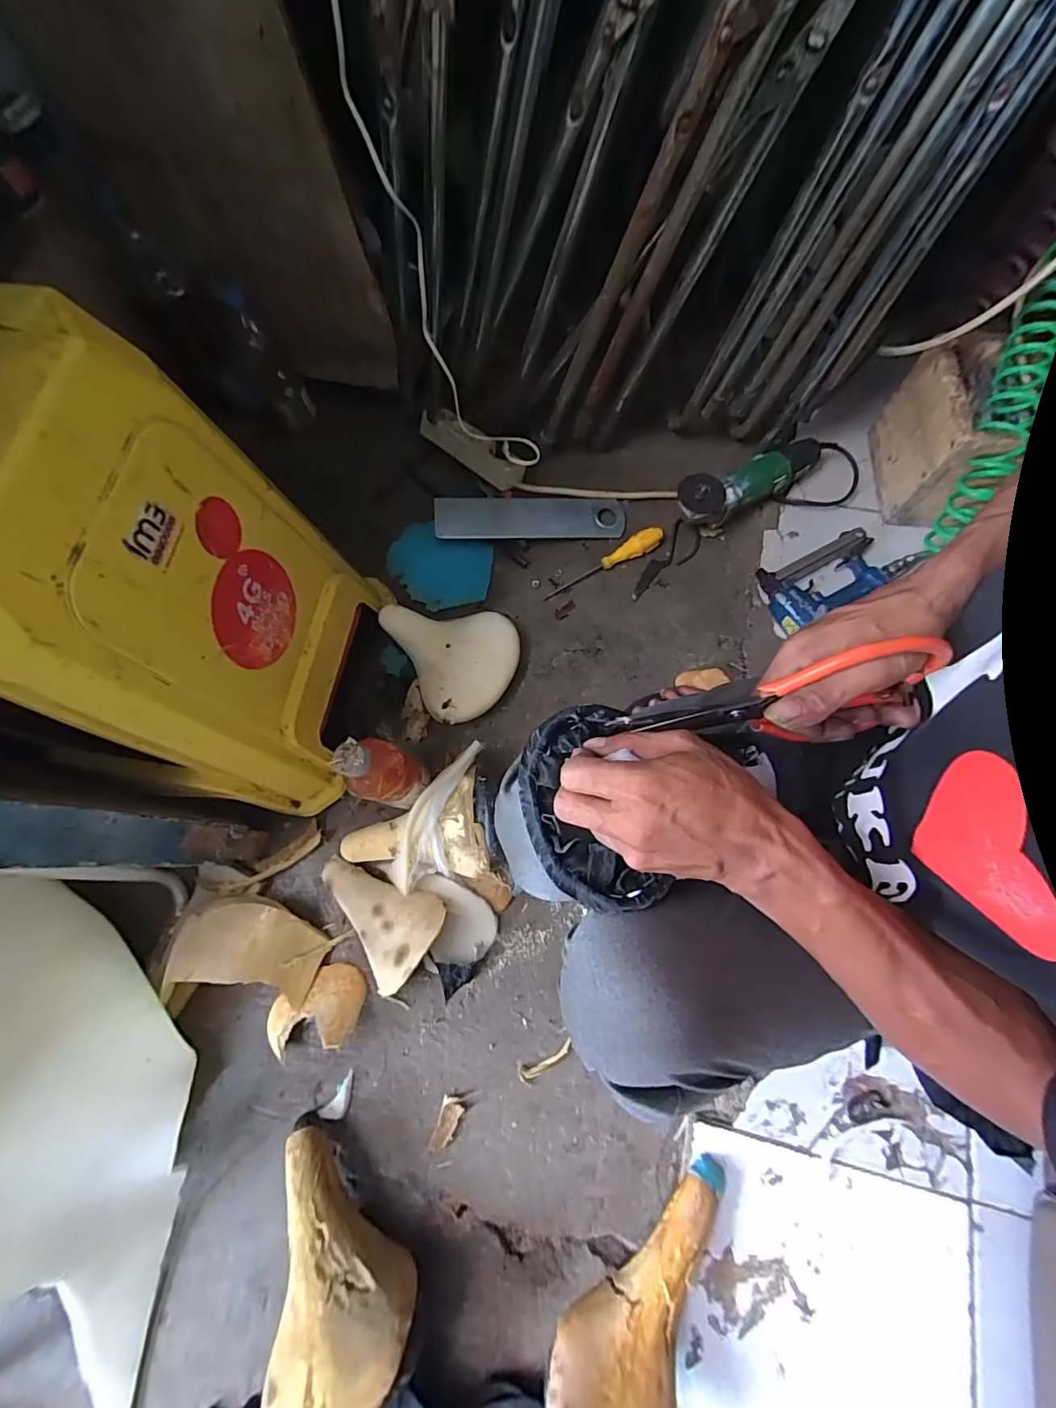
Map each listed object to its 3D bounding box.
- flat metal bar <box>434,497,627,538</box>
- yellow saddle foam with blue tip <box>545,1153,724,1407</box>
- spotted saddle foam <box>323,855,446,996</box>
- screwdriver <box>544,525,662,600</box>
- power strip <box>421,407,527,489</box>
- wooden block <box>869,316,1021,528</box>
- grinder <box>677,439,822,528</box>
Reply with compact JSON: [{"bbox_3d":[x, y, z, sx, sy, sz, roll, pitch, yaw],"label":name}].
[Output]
[{"bbox_3d":[0.008,-0.306,0.816,0.310,0.008,0.075,-3,74,-10],"label":"flat metal bar"},{"bbox_3d":[0.128,0.597,0.503,0.127,0.047,0.253,40,60,12],"label":"yellow saddle foam with blue tip"},{"bbox_3d":[-0.202,0.280,0.633,0.175,0.053,0.120,21,74,7],"label":"spotted saddle foam"},{"bbox_3d":[0.121,-0.224,0.795,0.215,0.031,0.029,-29,75,-8],"label":"screwdriver"},{"bbox_3d":[-0.093,-0.427,0.826,0.191,0.030,0.055,40,77,12],"label":"power strip"},{"bbox_3d":[0.621,-0.401,0.753,0.096,0.165,0.205,7,73,2],"label":"wooden block"},{"bbox_3d":[0.350,-0.355,0.804,0.258,0.080,0.069,-29,73,-8],"label":"grinder"}]

